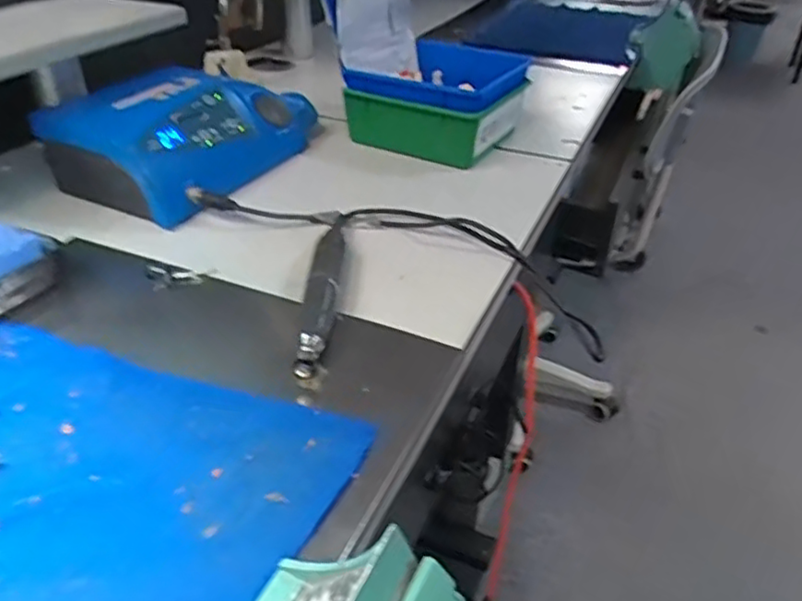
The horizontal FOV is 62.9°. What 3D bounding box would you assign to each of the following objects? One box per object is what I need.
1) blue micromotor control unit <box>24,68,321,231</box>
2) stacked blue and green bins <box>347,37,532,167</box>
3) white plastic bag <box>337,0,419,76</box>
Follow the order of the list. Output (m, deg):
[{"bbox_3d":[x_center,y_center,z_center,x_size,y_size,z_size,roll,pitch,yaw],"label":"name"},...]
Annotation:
[{"bbox_3d":[-0.223,-0.176,0.680,0.189,0.081,0.255,10,36,13],"label":"blue micromotor control unit"},{"bbox_3d":[0.049,-0.245,0.799,0.174,0.084,0.175,19,39,24],"label":"stacked blue and green bins"},{"bbox_3d":[-0.032,-0.342,0.747,0.040,0.165,0.149,4,26,30],"label":"white plastic bag"}]

